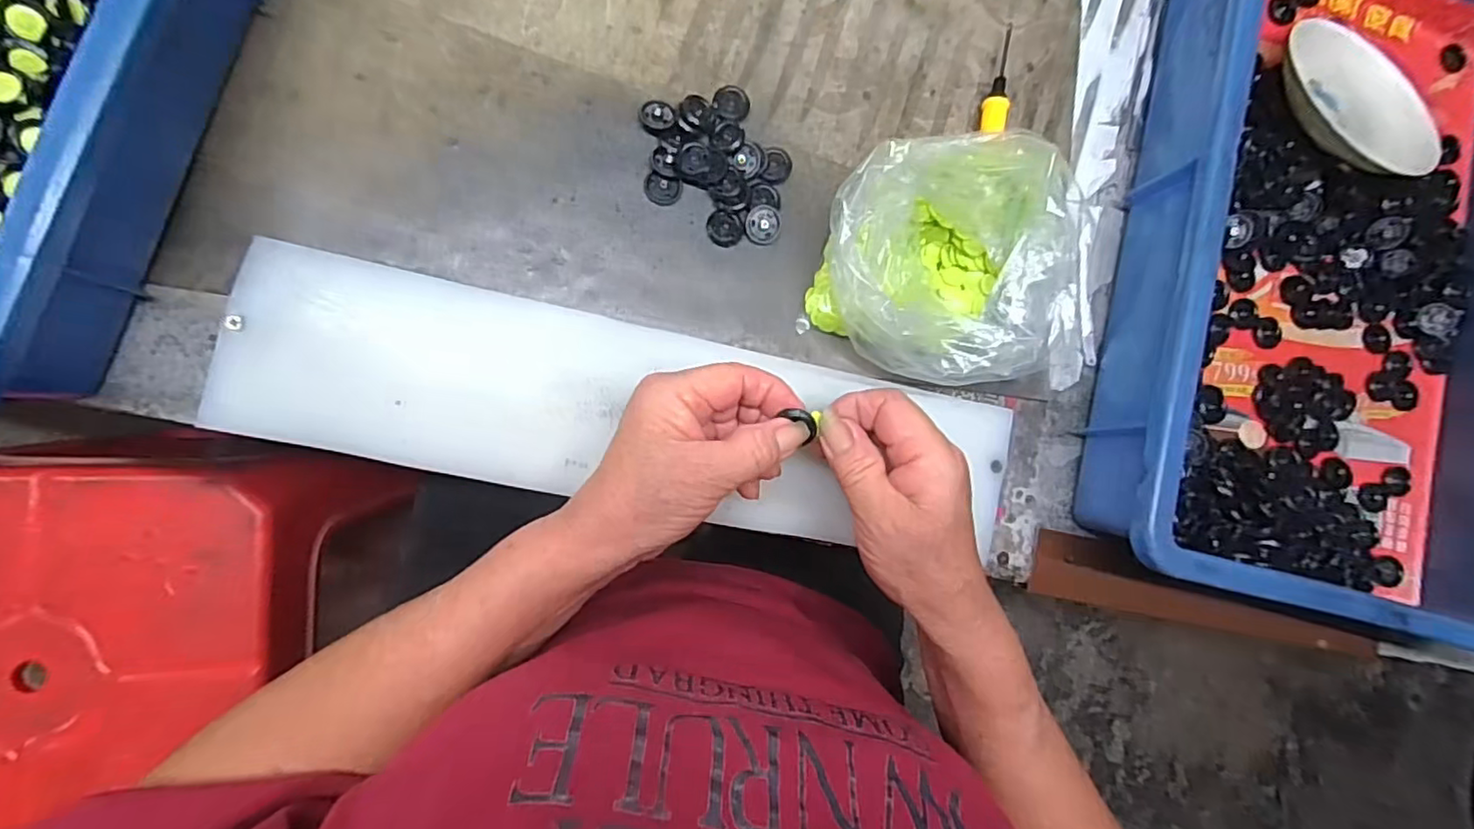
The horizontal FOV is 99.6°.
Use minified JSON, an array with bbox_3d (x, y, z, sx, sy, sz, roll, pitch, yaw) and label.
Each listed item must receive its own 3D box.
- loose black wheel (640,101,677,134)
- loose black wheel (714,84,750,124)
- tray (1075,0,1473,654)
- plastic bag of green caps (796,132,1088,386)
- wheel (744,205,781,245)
[{"bbox_3d":[-0.043,-0.160,0.335,0.018,0.008,0.016,5,88,-11],"label":"loose black wheel"},{"bbox_3d":[-0.003,-0.172,0.344,0.020,0.007,0.022,0,88,-11],"label":"loose black wheel"},{"bbox_3d":[0.386,-0.108,0.374,0.309,0.082,0.447,13,86,-8],"label":"tray"},{"bbox_3d":[0.116,-0.077,0.333,0.150,0.059,0.121,-6,89,-9],"label":"plastic bag of green caps"},{"bbox_3d":[0.015,-0.105,0.344,0.021,0.006,0.020,0,88,-9],"label":"wheel"}]

